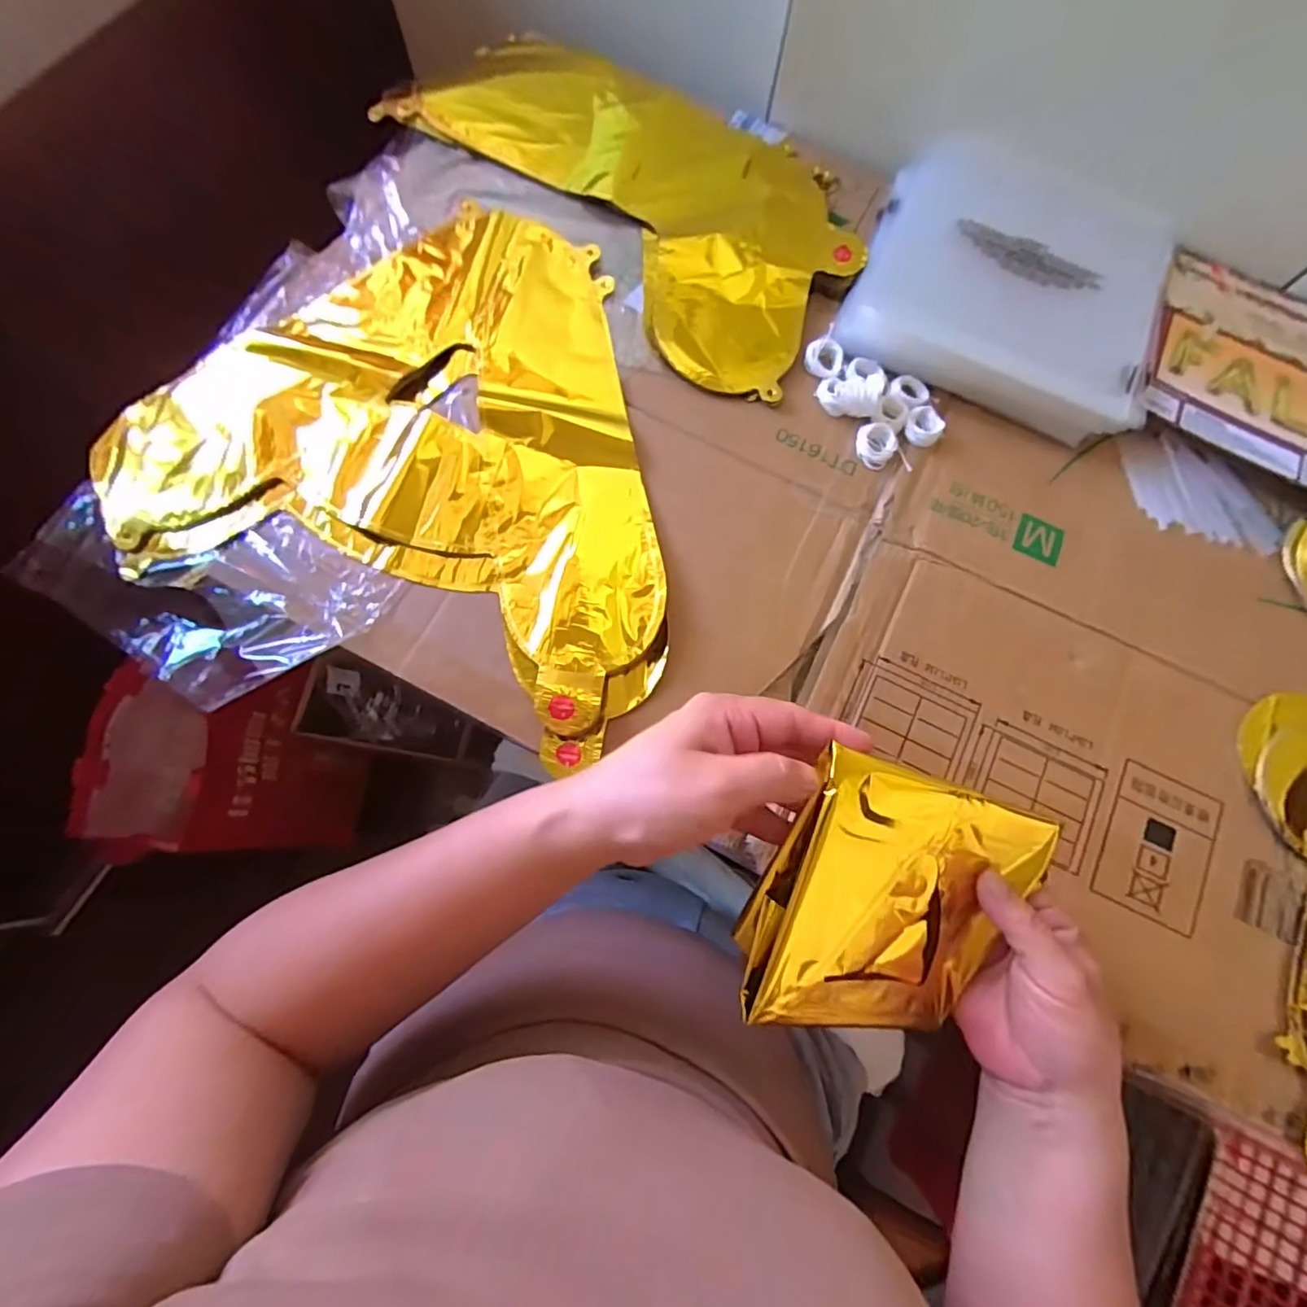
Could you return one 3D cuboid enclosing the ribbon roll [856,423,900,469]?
[{"bbox_3d":[0.163,-0.154,0.419,0.030,0.007,0.033,0,76,-2],"label":"ribbon roll"}]

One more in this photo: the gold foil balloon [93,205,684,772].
[{"bbox_3d":[-0.161,-0.159,0.403,0.393,0.017,0.376,15,76,2],"label":"gold foil balloon"}]

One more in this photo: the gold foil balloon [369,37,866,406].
[{"bbox_3d":[-0.030,-0.380,0.466,0.396,0.010,0.235,31,77,6],"label":"gold foil balloon"}]

